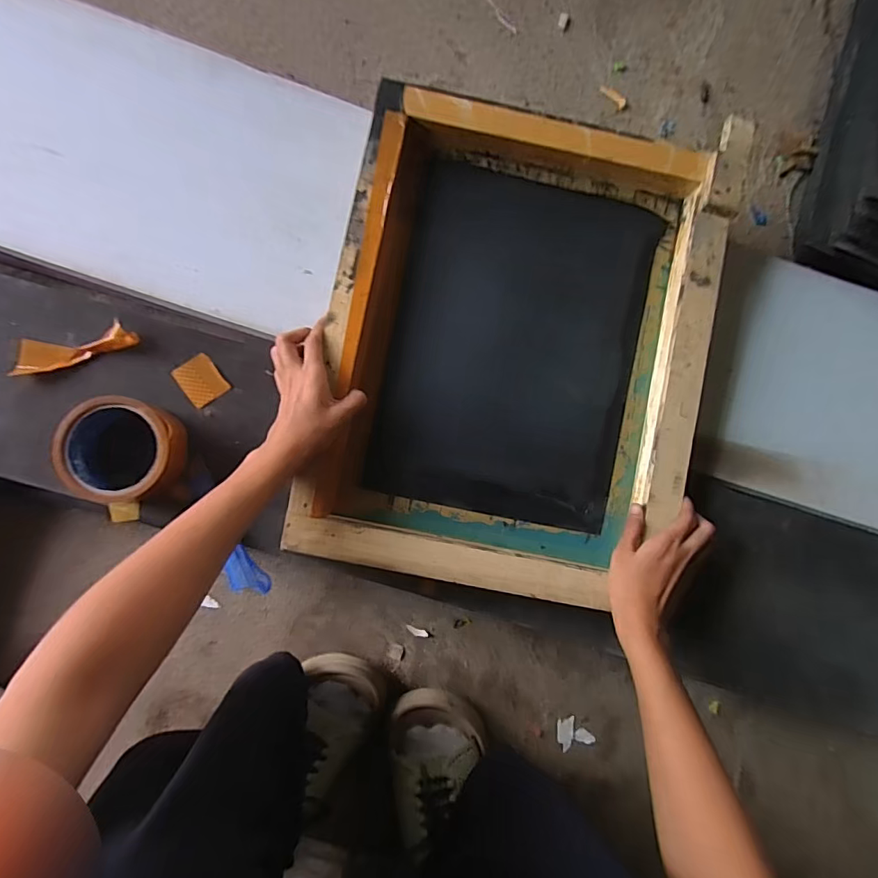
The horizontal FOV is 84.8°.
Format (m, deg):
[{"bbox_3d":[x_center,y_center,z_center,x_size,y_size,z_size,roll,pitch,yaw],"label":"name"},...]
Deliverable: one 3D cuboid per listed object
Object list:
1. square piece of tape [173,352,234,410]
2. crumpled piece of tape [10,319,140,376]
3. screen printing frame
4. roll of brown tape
[{"bbox_3d":[-0.238,-0.059,0.479,0.038,0.004,0.046,-36,90,-5],"label":"square piece of tape"},{"bbox_3d":[-0.351,-0.087,0.464,0.113,0.020,0.030,-12,88,-5],"label":"crumpled piece of tape"},{"bbox_3d":[0.078,-0.089,0.486,0.361,0.052,0.460,12,87,-3],"label":"screen printing frame"},{"bbox_3d":[-0.292,0.011,0.446,0.090,0.051,0.093,0,87,-4],"label":"roll of brown tape"}]

